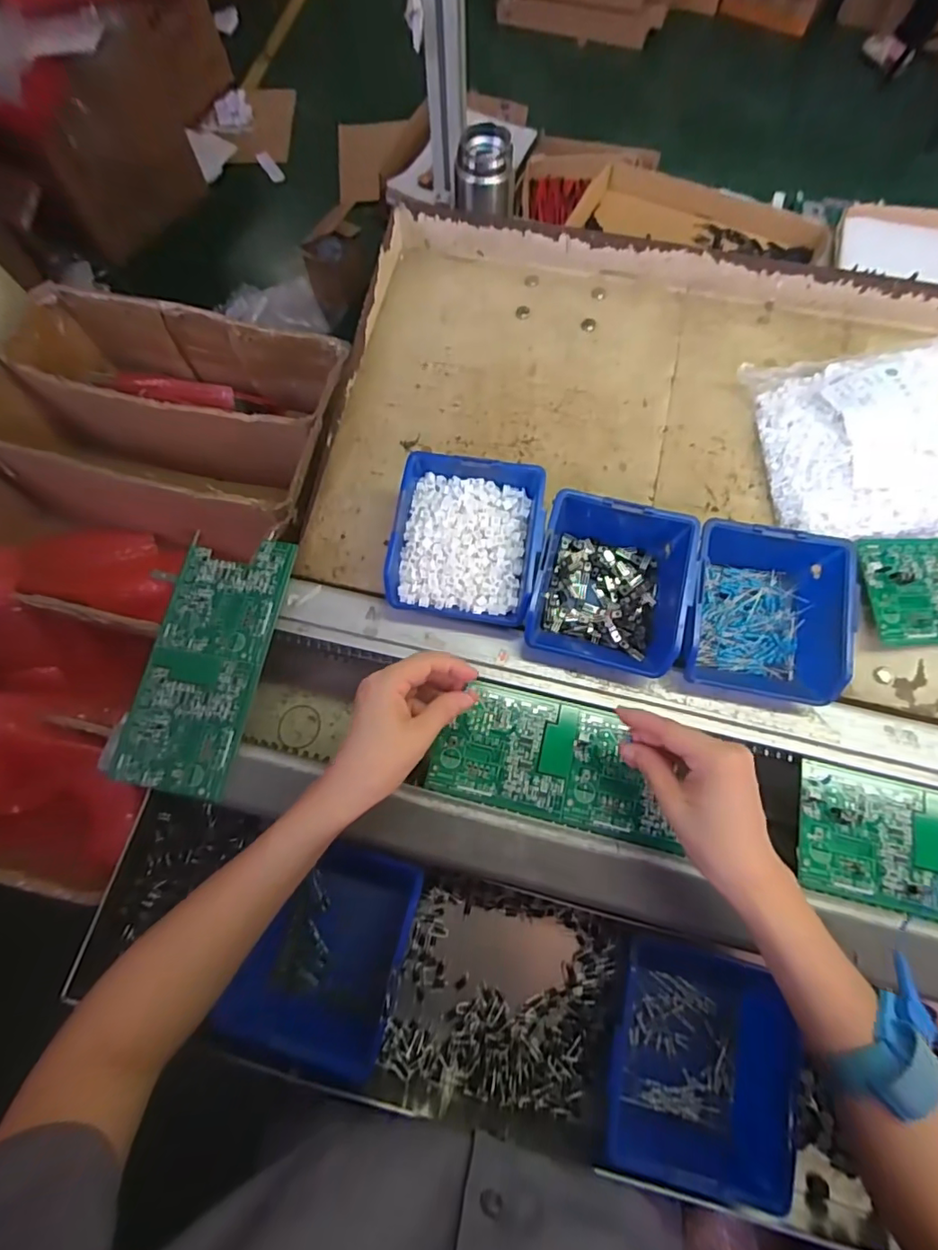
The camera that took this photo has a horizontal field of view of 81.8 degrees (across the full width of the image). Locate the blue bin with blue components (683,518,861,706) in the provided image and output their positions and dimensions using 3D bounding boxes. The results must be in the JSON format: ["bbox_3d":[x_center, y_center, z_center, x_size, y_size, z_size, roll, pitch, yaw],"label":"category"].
[{"bbox_3d":[0.238,-0.013,0.443,0.121,0.058,0.132,13,72,5],"label":"blue bin with blue components"}]

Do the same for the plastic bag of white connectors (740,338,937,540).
[{"bbox_3d":[0.376,-0.168,0.499,0.193,0.046,0.183,-6,71,-2],"label":"plastic bag of white connectors"}]

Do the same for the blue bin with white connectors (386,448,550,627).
[{"bbox_3d":[-0.002,-0.073,0.464,0.123,0.052,0.136,10,72,4],"label":"blue bin with white connectors"}]

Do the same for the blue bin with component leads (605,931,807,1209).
[{"bbox_3d":[0.157,0.318,0.392,0.122,0.068,0.145,10,72,4],"label":"blue bin with component leads"}]

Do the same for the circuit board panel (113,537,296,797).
[{"bbox_3d":[-0.218,0.028,0.456,0.091,0.007,0.215,12,75,1],"label":"circuit board panel"}]

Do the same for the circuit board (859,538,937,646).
[{"bbox_3d":[0.397,-0.032,0.472,0.110,0.020,0.094,-4,71,-1],"label":"circuit board"}]

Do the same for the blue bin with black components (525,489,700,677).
[{"bbox_3d":[0.116,-0.034,0.451,0.119,0.057,0.128,11,72,4],"label":"blue bin with black components"}]

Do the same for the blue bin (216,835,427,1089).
[{"bbox_3d":[-0.106,0.247,0.416,0.115,0.069,0.142,14,72,5],"label":"blue bin"}]

